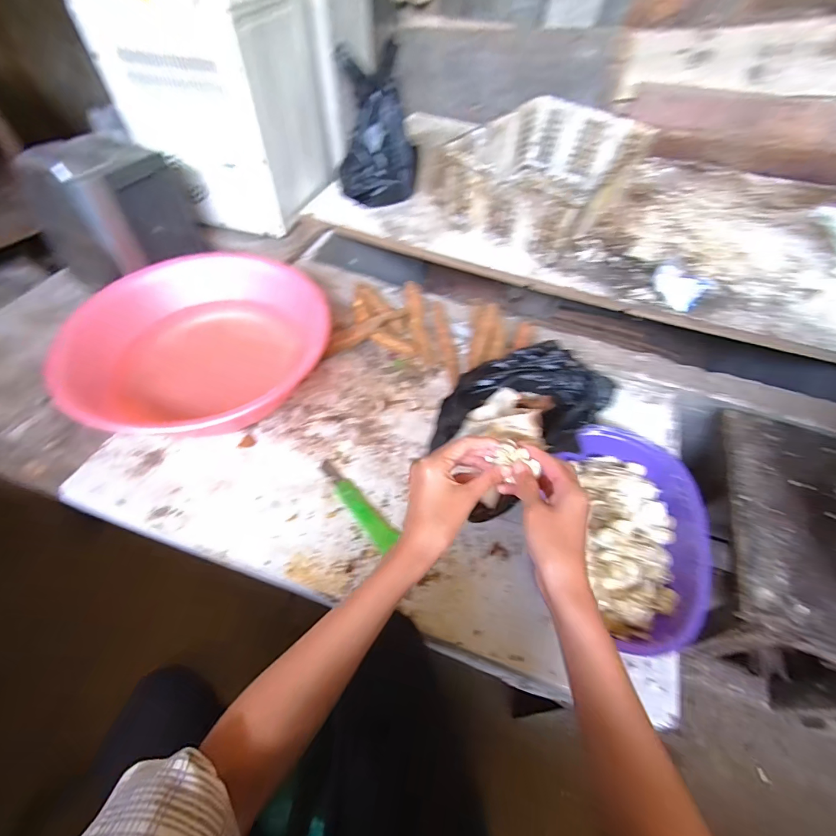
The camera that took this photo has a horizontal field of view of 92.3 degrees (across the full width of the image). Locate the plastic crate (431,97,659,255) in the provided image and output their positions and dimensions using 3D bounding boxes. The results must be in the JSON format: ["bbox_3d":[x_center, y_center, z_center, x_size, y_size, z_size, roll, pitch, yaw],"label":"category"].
[{"bbox_3d":[0.305,-0.616,1.011,0.382,0.177,0.479,34,62,21],"label":"plastic crate"}]

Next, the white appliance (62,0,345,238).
[{"bbox_3d":[-0.411,-0.721,0.883,0.324,0.424,0.331,14,55,9],"label":"white appliance"}]

